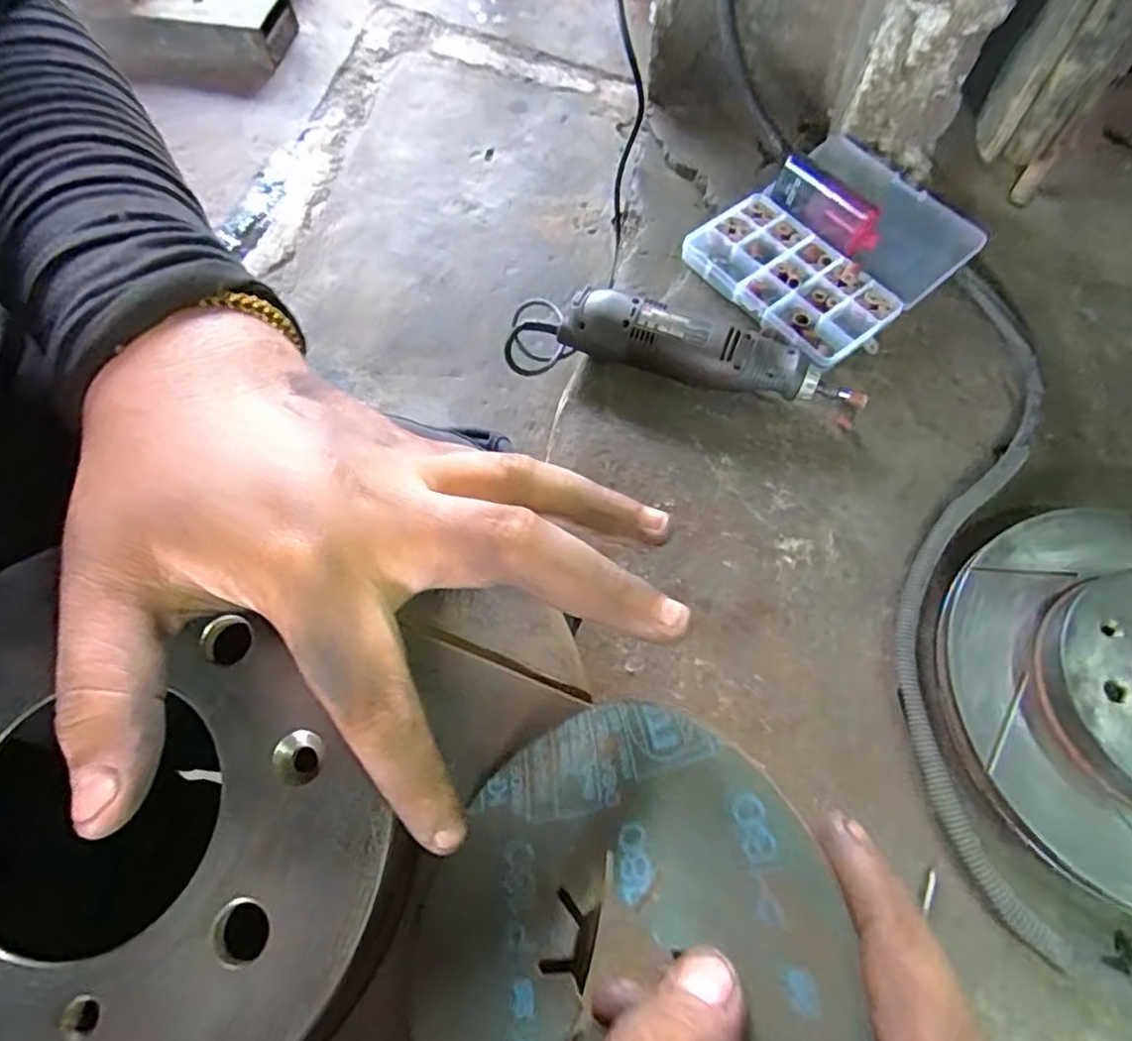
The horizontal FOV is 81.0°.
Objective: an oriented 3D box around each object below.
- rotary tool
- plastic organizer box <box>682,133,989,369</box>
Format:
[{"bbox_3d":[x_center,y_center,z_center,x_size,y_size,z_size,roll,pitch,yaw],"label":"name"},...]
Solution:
[{"bbox_3d":[0.114,-0.134,0.522,0.235,0.048,0.052,18,66,8],"label":"rotary tool"},{"bbox_3d":[0.231,-0.241,0.576,0.211,0.047,0.176,-36,70,-16],"label":"plastic organizer box"}]

